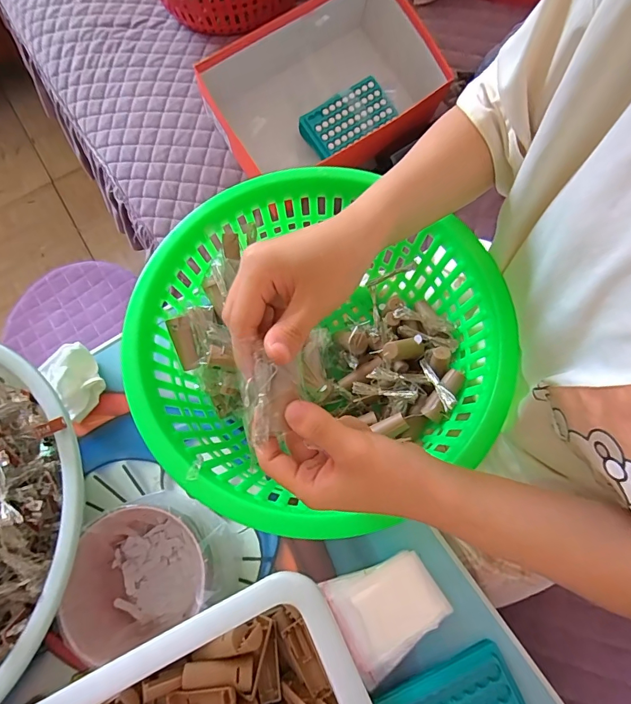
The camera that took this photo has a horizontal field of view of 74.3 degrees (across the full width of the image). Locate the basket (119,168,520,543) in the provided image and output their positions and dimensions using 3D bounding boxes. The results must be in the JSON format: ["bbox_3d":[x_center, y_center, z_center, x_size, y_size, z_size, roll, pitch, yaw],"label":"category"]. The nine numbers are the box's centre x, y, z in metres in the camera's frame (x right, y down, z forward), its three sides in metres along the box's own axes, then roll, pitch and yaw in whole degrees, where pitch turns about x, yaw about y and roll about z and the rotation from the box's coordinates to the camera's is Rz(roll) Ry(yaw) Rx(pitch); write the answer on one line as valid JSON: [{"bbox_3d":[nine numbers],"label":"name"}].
[{"bbox_3d":[0.004,-0.013,0.402,0.303,0.105,0.303,-1,71,2],"label":"basket"}]

